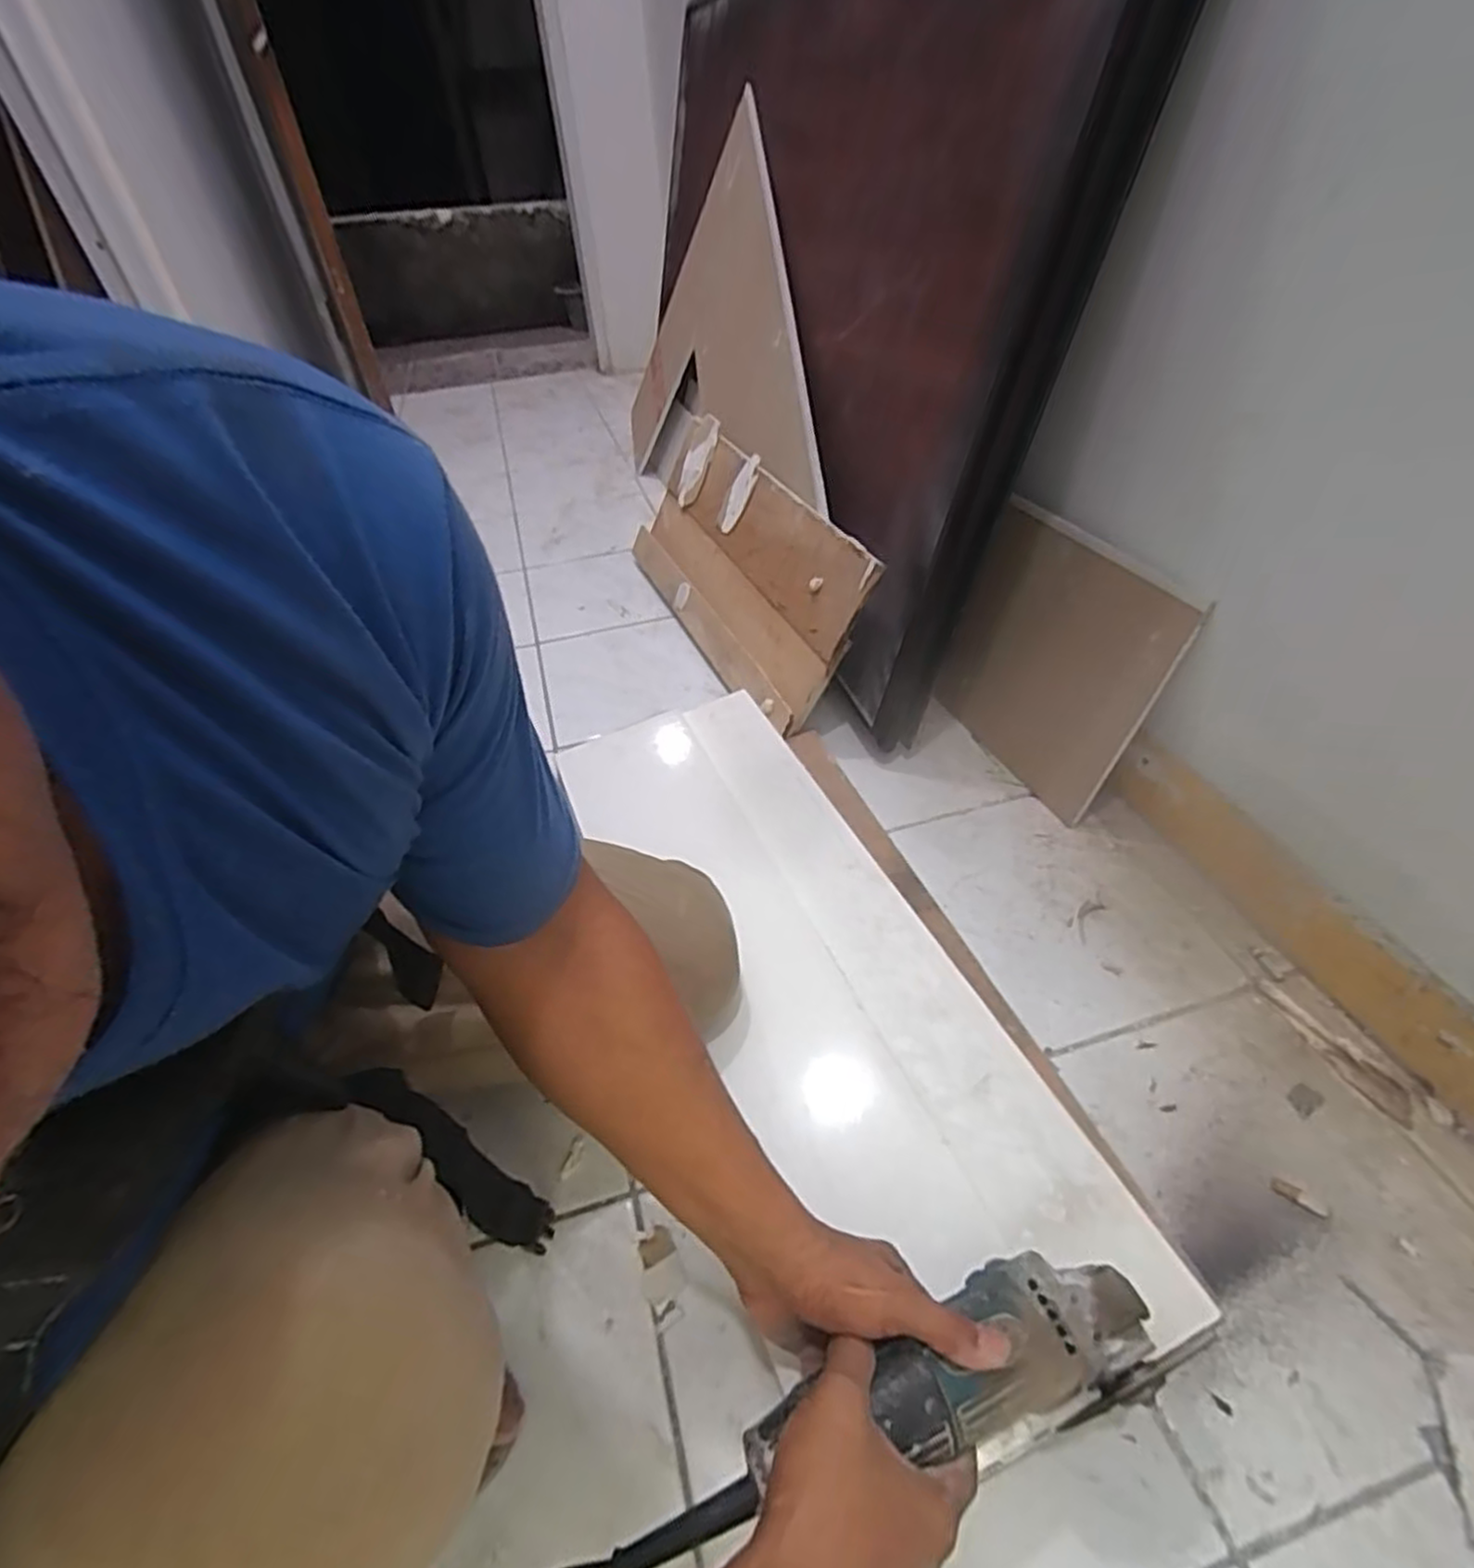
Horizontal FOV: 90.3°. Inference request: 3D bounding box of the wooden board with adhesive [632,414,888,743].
[{"bbox_3d":[-0.009,-0.336,1.103,0.020,0.269,0.624,9,35,-35],"label":"wooden board with adhesive"}]

